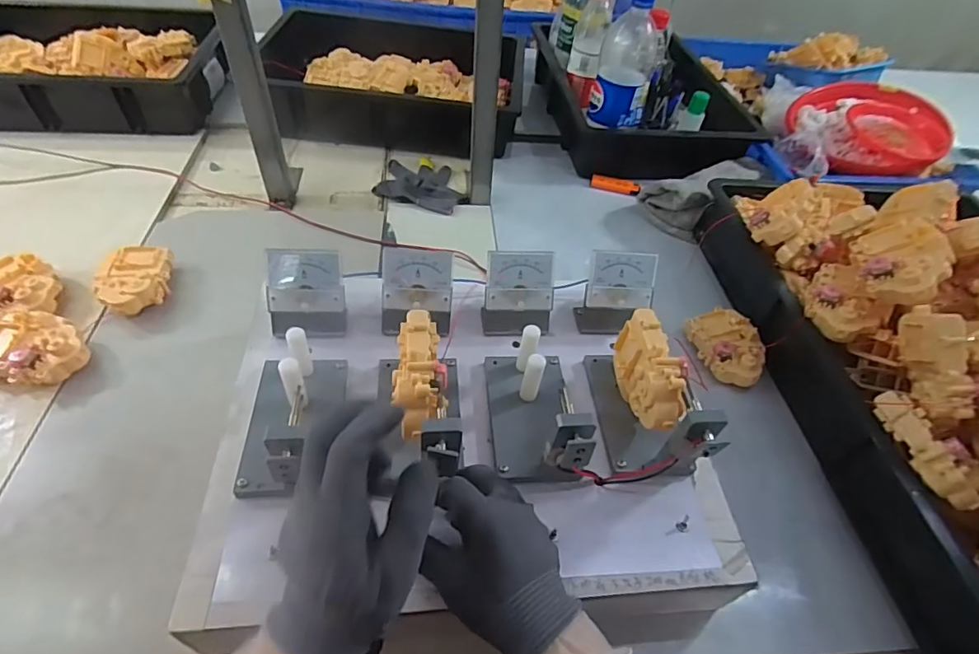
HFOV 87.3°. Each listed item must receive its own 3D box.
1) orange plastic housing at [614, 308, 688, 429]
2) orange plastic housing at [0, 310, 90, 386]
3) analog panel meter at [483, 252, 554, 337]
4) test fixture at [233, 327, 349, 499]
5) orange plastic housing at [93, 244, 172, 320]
[{"bbox_3d":[0.131,0.039,0.420,0.034,0.065,0.095,3,48,-3],"label":"orange plastic housing"},{"bbox_3d":[-0.450,0.024,0.510,0.096,0.035,0.071,16,49,8],"label":"orange plastic housing"},{"bbox_3d":[0.027,-0.030,0.488,0.065,0.072,0.044,1,48,-5],"label":"analog panel meter"},{"bbox_3d":[-0.152,0.059,0.384,0.070,0.071,0.129,-1,49,-7],"label":"test fixture"},{"bbox_3d":[-0.402,-0.049,0.583,0.072,0.038,0.103,-9,50,-13],"label":"orange plastic housing"}]

